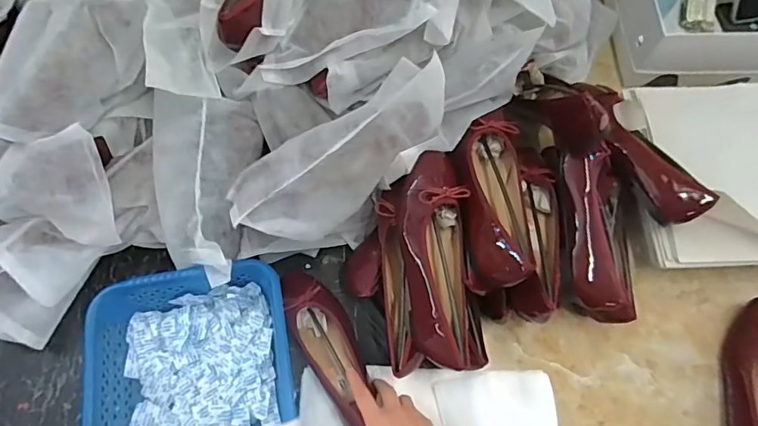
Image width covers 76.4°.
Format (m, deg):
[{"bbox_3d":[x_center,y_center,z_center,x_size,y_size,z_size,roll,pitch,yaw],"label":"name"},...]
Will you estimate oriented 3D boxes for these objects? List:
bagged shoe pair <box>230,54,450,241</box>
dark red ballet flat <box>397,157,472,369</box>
[{"bbox_3d":[-0.044,-0.072,0.590,0.293,0.092,0.106,-35,71,8],"label":"bagged shoe pair"},{"bbox_3d":[0.067,0.054,0.589,0.094,0.065,0.256,-4,86,-2],"label":"dark red ballet flat"}]

